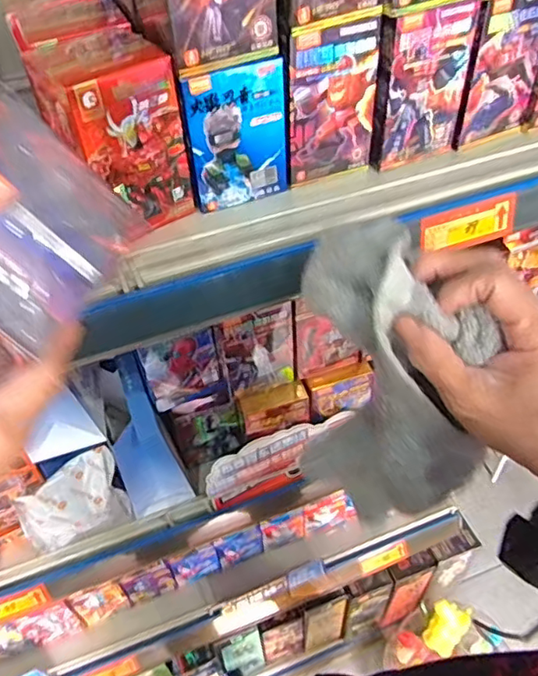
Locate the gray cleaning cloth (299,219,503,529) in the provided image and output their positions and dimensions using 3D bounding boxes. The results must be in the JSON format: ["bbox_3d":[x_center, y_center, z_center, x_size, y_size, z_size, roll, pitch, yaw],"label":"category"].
[{"bbox_3d":[0.069,0.037,0.326,0.091,0.185,0.075,-17,24,-13],"label":"gray cleaning cloth"}]

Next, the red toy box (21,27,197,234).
[{"bbox_3d":[-0.109,-0.144,0.410,0.076,0.113,0.070,-30,54,-23],"label":"red toy box"}]

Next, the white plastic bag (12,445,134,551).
[{"bbox_3d":[-0.195,0.172,0.586,0.101,0.116,0.029,-30,54,-23],"label":"white plastic bag"}]

